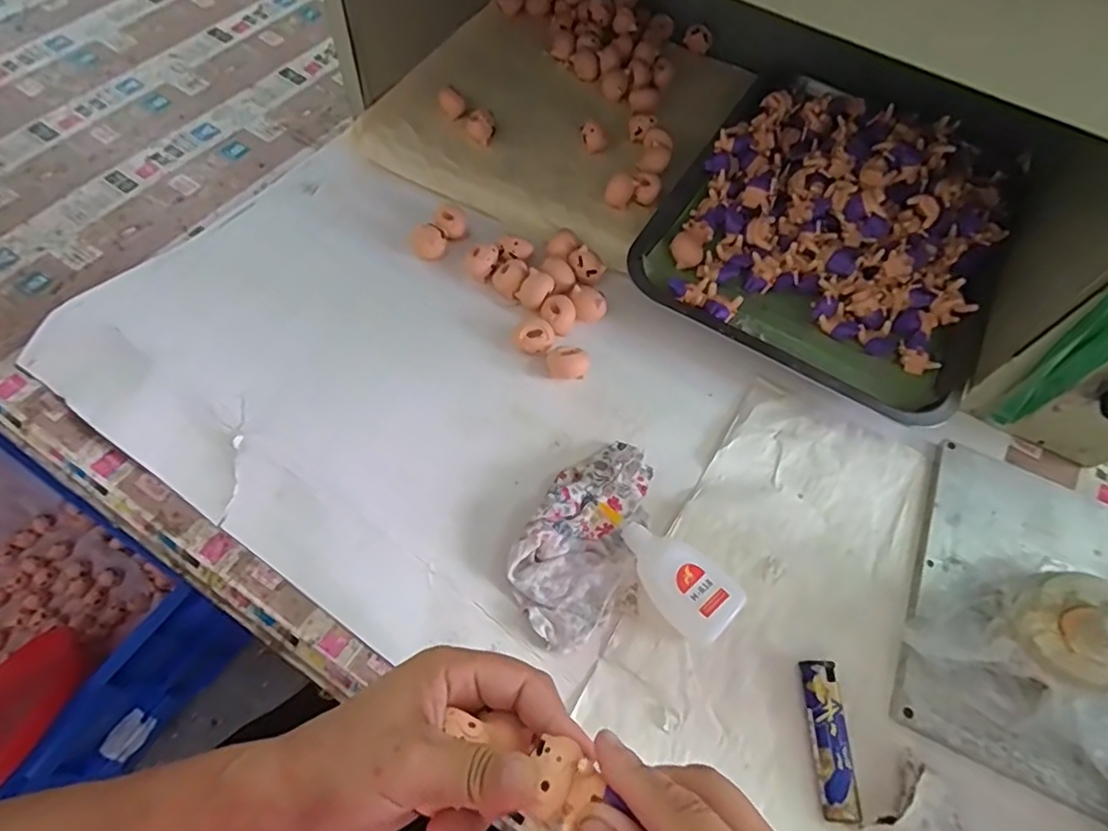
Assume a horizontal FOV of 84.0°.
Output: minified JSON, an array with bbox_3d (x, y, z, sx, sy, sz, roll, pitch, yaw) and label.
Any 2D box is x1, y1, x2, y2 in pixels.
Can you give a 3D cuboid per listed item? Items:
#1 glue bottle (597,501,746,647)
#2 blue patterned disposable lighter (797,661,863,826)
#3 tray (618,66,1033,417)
[{"bbox_3d":[0.066,0.093,0.380,0.099,0.028,0.042,42,69,17],"label":"glue bottle"},{"bbox_3d":[0.156,0.183,0.349,0.020,0.010,0.080,3,63,-2],"label":"blue patterned disposable lighter"},{"bbox_3d":[0.239,-0.168,0.509,0.258,0.061,0.323,28,65,11],"label":"tray"}]

